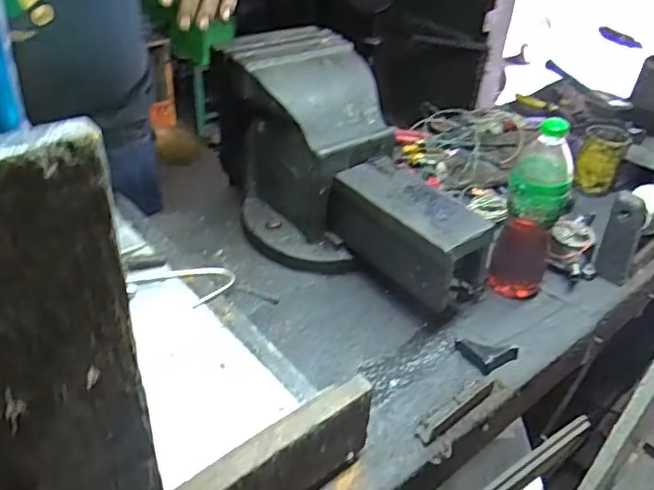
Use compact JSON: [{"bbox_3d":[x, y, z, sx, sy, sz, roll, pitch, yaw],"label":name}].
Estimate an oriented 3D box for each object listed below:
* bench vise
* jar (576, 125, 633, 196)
[{"bbox_3d":[0.024,-0.102,0.859,0.220,0.270,0.454,-19,44,-28],"label":"bench vise"},{"bbox_3d":[0.518,-0.163,1.124,0.078,0.120,0.082,24,41,23],"label":"jar"}]

